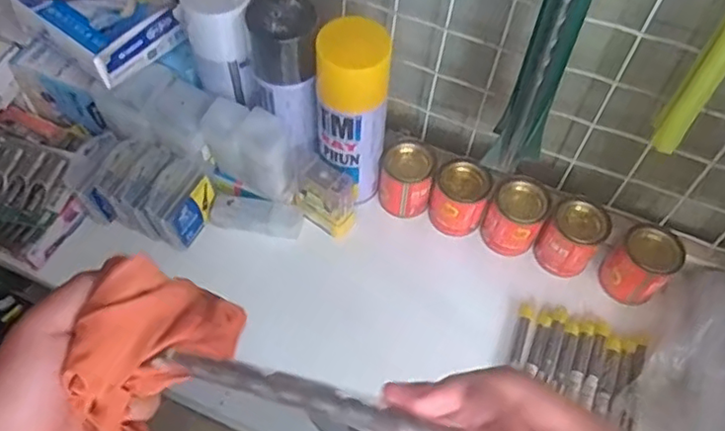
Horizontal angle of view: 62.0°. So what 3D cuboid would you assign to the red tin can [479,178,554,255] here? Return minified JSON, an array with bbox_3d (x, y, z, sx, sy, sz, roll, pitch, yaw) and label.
[{"bbox_3d":[0.154,0.004,0.612,0.052,0.072,0.049,2,54,-2],"label":"red tin can"}]

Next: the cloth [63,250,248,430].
[{"bbox_3d":[-0.126,0.086,0.365,0.073,0.077,0.097,16,55,8],"label":"cloth"}]

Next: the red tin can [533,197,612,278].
[{"bbox_3d":[0.208,0.024,0.602,0.051,0.068,0.050,2,54,-2],"label":"red tin can"}]

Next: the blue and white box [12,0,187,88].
[{"bbox_3d":[-0.263,-0.200,0.603,0.147,0.043,0.101,35,59,20],"label":"blue and white box"}]

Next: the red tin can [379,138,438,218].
[{"bbox_3d":[0.046,-0.037,0.630,0.052,0.064,0.050,2,54,-2],"label":"red tin can"}]

